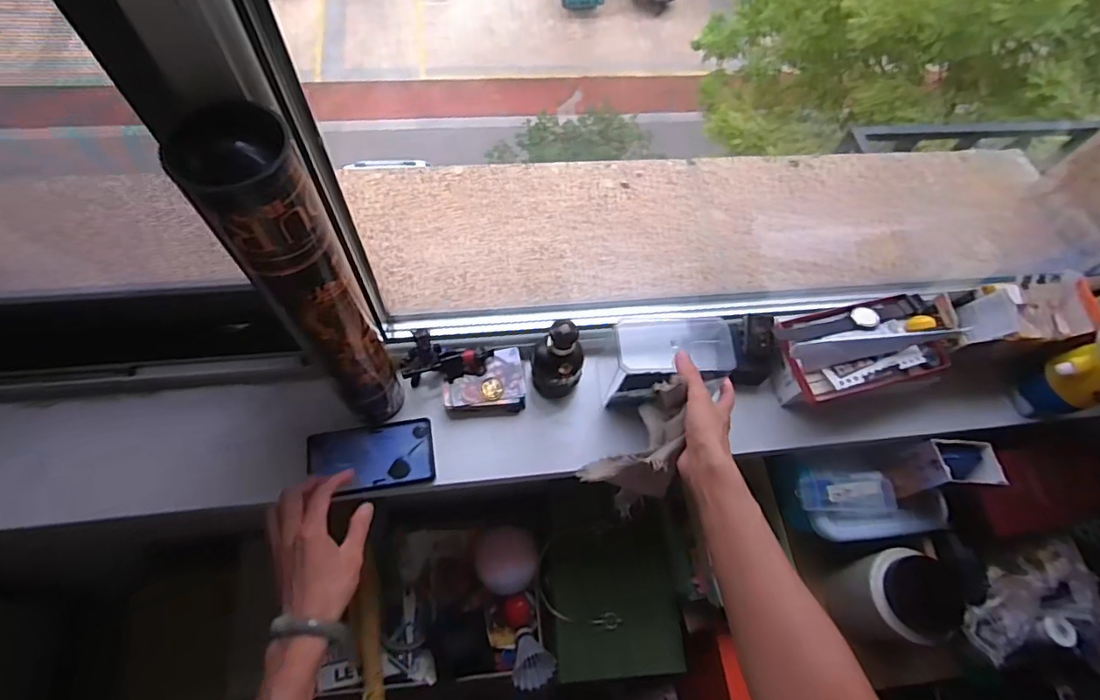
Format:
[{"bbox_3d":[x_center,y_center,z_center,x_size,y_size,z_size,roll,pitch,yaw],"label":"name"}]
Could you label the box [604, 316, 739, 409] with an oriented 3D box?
[{"bbox_3d":[0.135,0.018,0.630,0.129,0.093,0.075,1,59,-3],"label":"box"}]

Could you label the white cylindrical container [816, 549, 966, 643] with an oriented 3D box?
[{"bbox_3d":[0.441,0.319,0.700,0.104,0.124,0.105,2,65,-4],"label":"white cylindrical container"}]

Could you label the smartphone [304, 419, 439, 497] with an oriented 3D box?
[{"bbox_3d":[-0.200,0.121,0.614,0.135,0.010,0.072,-8,68,-13],"label":"smartphone"}]

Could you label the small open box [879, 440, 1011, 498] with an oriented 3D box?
[{"bbox_3d":[0.482,0.151,0.679,0.073,0.106,0.058,-2,65,-6],"label":"small open box"}]

